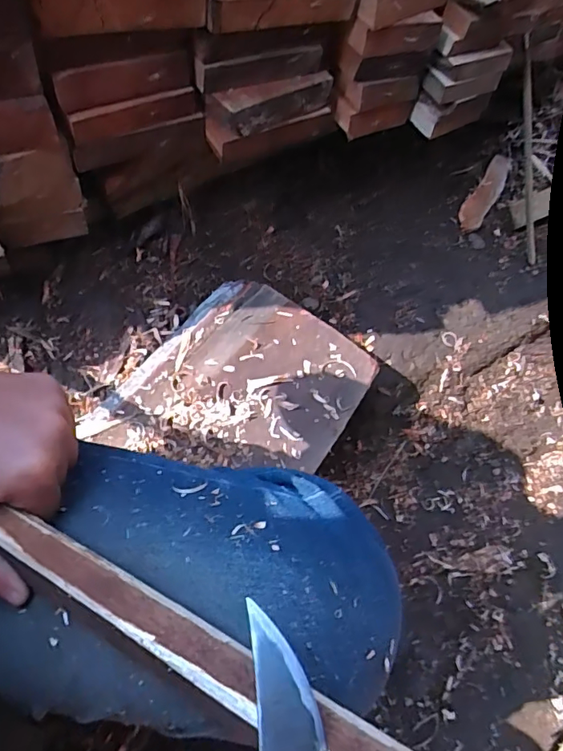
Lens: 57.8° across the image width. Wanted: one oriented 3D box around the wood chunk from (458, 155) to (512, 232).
[{"bbox_3d":[0.459,-0.412,1.141,0.054,0.024,0.251,31,69,10],"label":"wood chunk"}]

